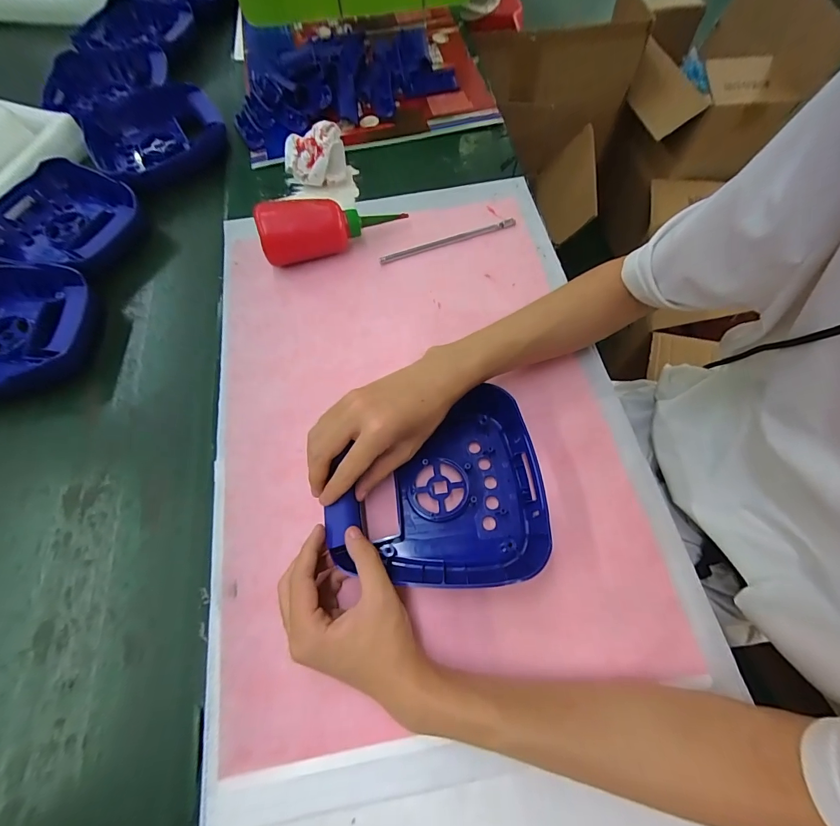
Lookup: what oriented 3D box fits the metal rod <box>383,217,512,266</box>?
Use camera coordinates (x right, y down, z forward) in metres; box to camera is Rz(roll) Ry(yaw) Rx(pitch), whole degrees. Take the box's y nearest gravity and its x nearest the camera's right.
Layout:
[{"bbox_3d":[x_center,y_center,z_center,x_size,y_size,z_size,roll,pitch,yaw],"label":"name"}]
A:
[{"bbox_3d":[0.036,-0.212,0.478,0.178,0.005,0.009,-19,68,-8],"label":"metal rod"}]

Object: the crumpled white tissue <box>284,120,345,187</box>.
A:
[{"bbox_3d":[-0.137,-0.332,0.504,0.077,0.056,0.060,-10,67,-4],"label":"crumpled white tissue"}]

